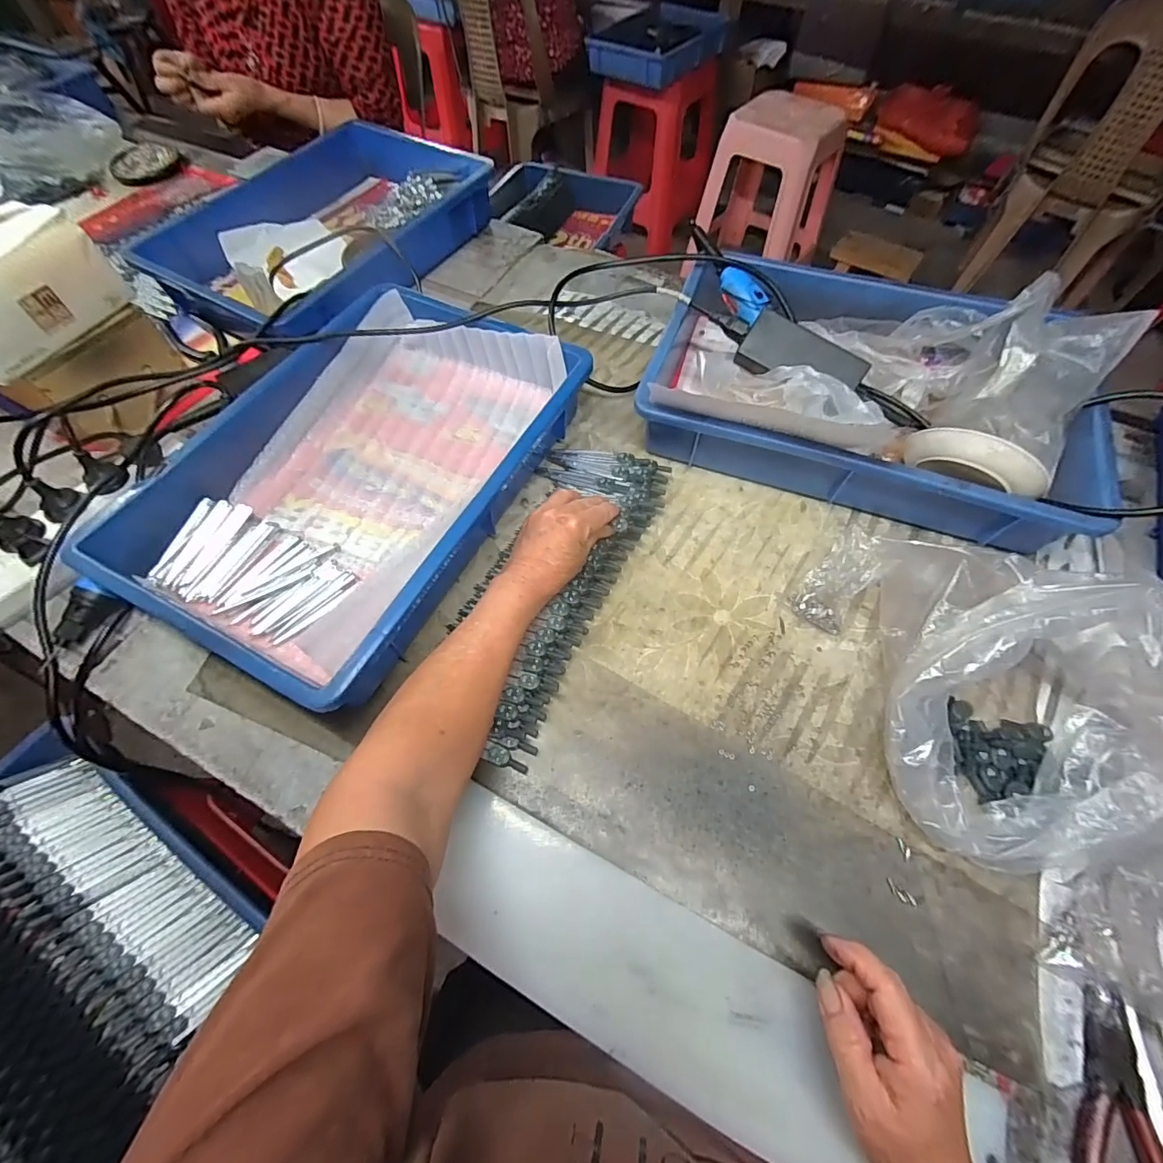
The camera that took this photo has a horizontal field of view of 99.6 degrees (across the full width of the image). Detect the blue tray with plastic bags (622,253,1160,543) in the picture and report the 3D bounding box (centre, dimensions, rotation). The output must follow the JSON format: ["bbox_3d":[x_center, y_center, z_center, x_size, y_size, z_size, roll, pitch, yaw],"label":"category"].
[{"bbox_3d":[0.305,-0.222,0.526,0.433,0.142,0.280,20,65,8],"label":"blue tray with plastic bags"}]

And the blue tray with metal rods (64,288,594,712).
[{"bbox_3d":[-0.211,-0.120,0.494,0.287,0.077,0.423,26,66,11],"label":"blue tray with metal rods"}]

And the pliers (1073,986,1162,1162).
[{"bbox_3d":[0.324,0.329,0.291,0.049,0.018,0.138,24,64,12],"label":"pliers"}]

